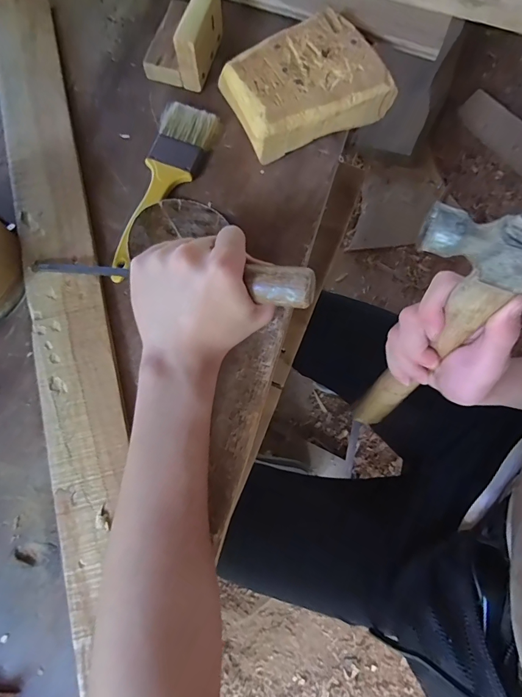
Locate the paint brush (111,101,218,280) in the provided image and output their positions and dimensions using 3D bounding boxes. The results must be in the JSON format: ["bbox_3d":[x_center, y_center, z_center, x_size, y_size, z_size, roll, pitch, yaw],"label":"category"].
[{"bbox_3d":[-0.098,-0.146,0.332,0.051,0.013,0.178,26,80,6],"label":"paint brush"}]

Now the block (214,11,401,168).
[{"bbox_3d":[0.040,-0.240,0.338,0.135,0.036,0.099,-27,79,-5],"label":"block"}]

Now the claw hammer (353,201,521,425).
[{"bbox_3d":[0.133,0.007,0.308,0.100,0.269,0.025,16,60,4],"label":"claw hammer"}]

